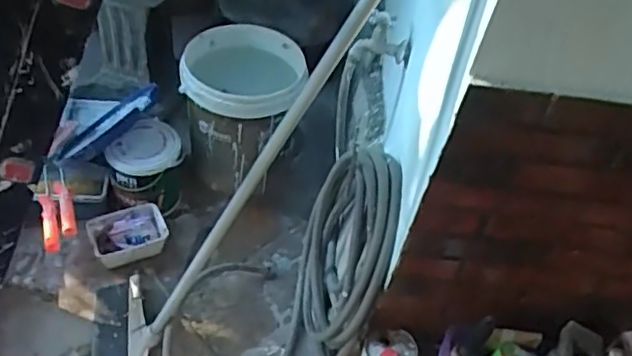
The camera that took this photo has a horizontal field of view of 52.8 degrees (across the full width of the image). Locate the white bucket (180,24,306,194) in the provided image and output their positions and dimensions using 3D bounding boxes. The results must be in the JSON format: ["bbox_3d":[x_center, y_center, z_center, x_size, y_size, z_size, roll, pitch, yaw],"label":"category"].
[{"bbox_3d":[-0.191,-0.188,1.694,0.297,0.353,0.297,9,46,-4],"label":"white bucket"}]

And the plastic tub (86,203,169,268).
[{"bbox_3d":[-0.468,0.144,1.586,0.182,0.085,0.132,-9,50,-20],"label":"plastic tub"}]

